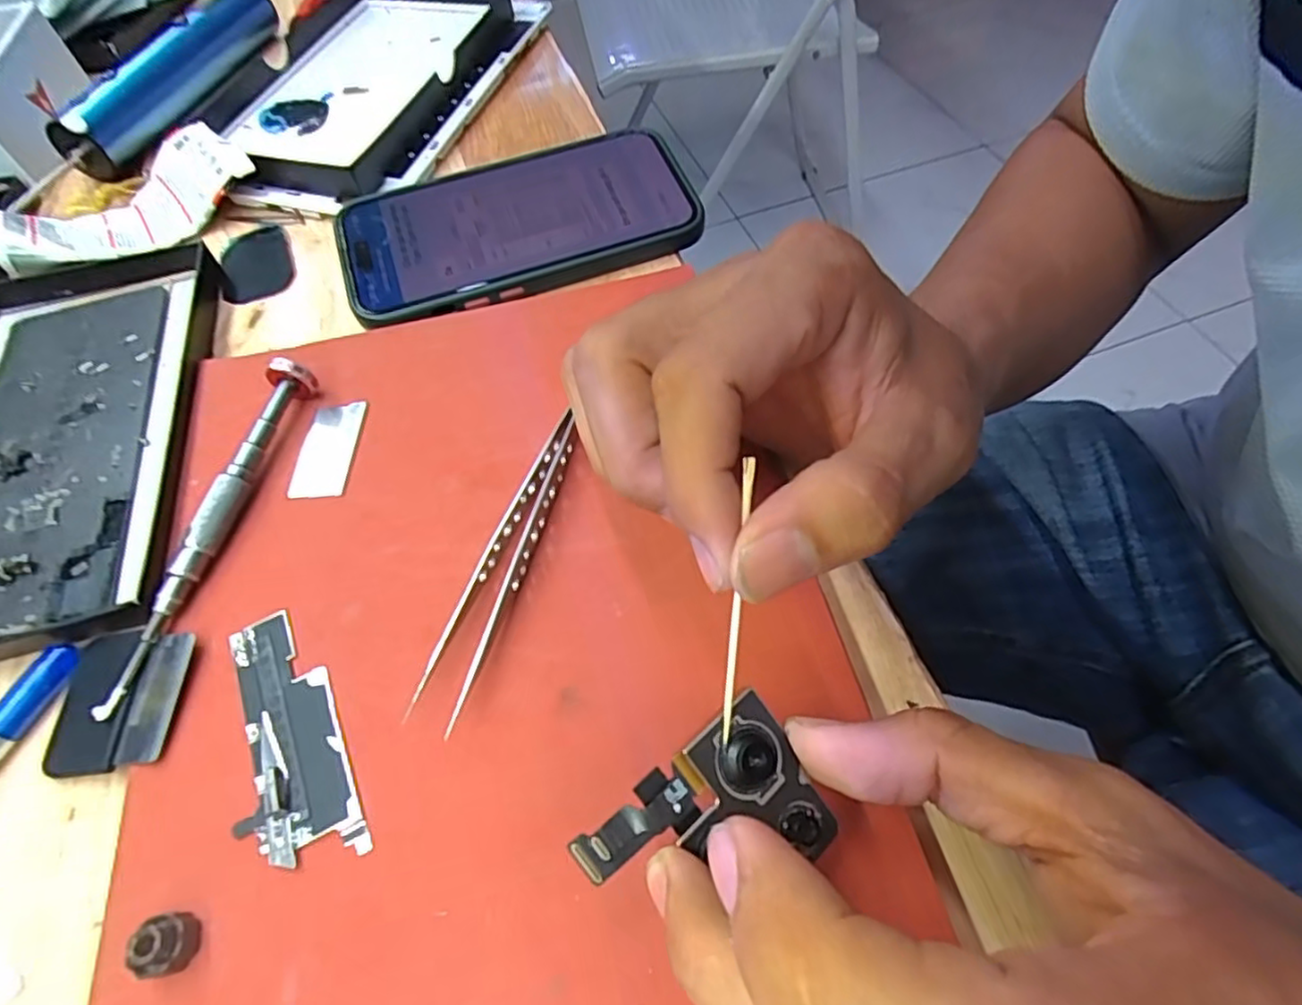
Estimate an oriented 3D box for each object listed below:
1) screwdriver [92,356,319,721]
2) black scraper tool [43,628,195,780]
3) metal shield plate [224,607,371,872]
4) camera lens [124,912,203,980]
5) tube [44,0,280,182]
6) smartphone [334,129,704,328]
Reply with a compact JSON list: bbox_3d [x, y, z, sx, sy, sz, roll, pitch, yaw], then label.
[{"bbox_3d":[-0.139,0.005,0.212,0.012,0.017,0.119,10,59,10],"label":"screwdriver"},{"bbox_3d":[-0.153,0.056,0.191,0.040,0.006,0.039,-5,63,11],"label":"black scraper tool"},{"bbox_3d":[-0.099,0.061,0.182,0.028,0.004,0.072,-24,59,-11],"label":"metal shield plate"},{"bbox_3d":[-0.111,0.101,0.154,0.010,0.011,0.012,-5,58,1],"label":"camera lens"},{"bbox_3d":[-0.247,-0.230,0.353,0.023,0.030,0.149,23,63,17],"label":"tube"},{"bbox_3d":[-0.056,-0.119,0.286,0.145,0.013,0.072,-17,58,-7],"label":"smartphone"}]

